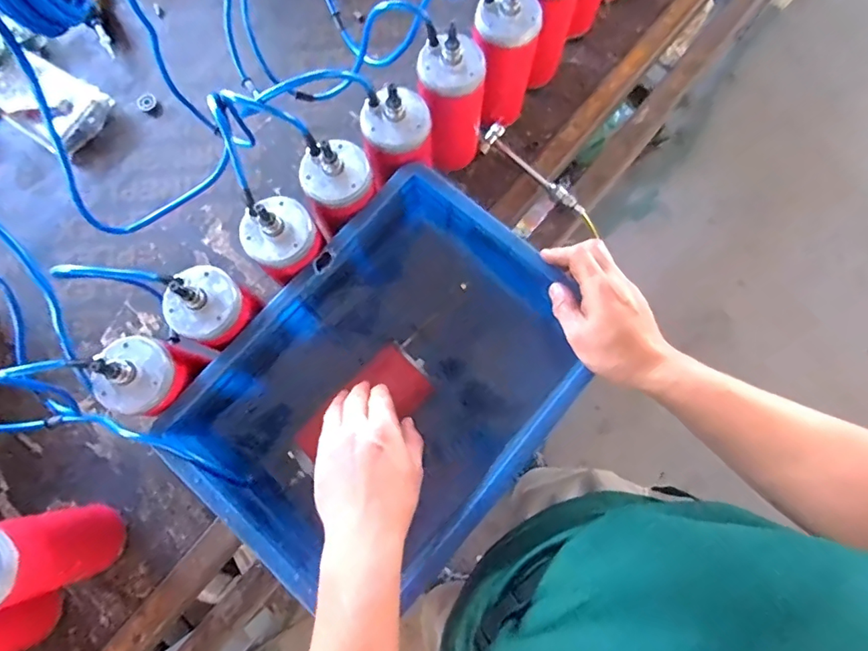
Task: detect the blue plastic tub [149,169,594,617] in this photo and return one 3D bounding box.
[{"bbox_3d":[-0.045,0.070,0.575,0.278,0.185,0.389,41,82,9],"label":"blue plastic tub"}]

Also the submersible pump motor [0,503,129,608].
[{"bbox_3d":[-0.395,0.230,0.512,0.071,0.191,0.078,0,78,1],"label":"submersible pump motor"}]

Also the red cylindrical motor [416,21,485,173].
[{"bbox_3d":[0.024,-0.269,0.610,0.081,0.181,0.093,2,78,2],"label":"red cylindrical motor"}]

